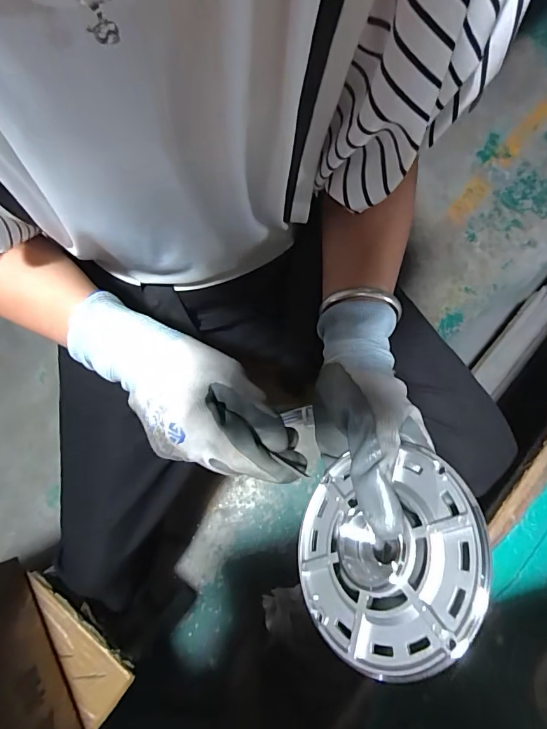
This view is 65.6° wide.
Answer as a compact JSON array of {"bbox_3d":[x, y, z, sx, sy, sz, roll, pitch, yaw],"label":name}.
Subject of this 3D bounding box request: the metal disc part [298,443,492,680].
[{"bbox_3d":[0.059,0.100,0.223,0.019,0.106,0.100,28,51,-37],"label":"metal disc part"}]

